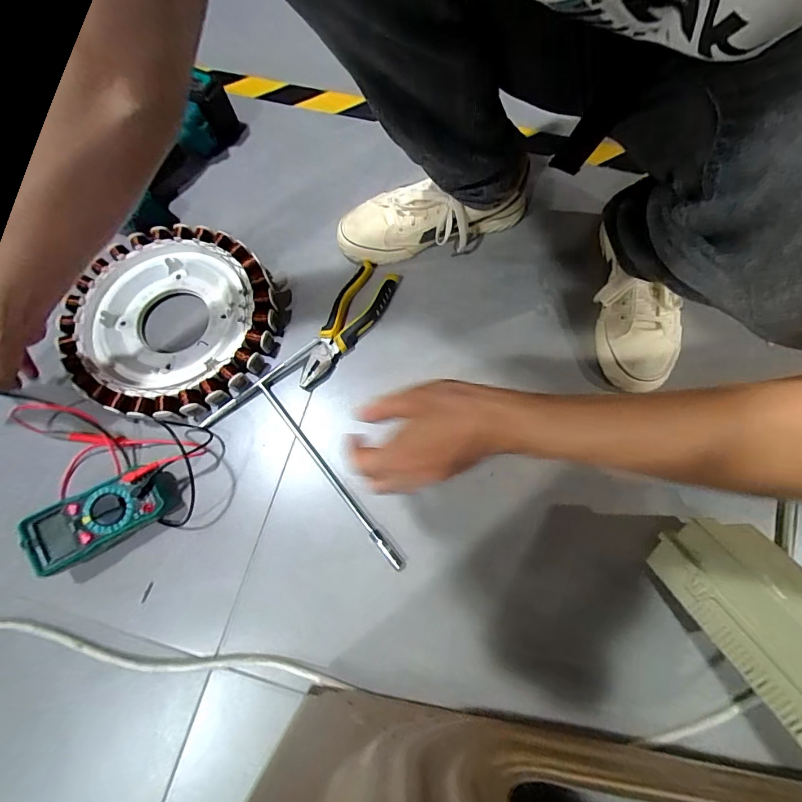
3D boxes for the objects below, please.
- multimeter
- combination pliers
[{"bbox_3d":[-0.299,0.117,0.404,0.131,0.034,0.061,-26,99,-16],"label":"multimeter"},{"bbox_3d":[-0.071,-0.095,0.515,0.058,0.019,0.185,31,75,8],"label":"combination pliers"}]

